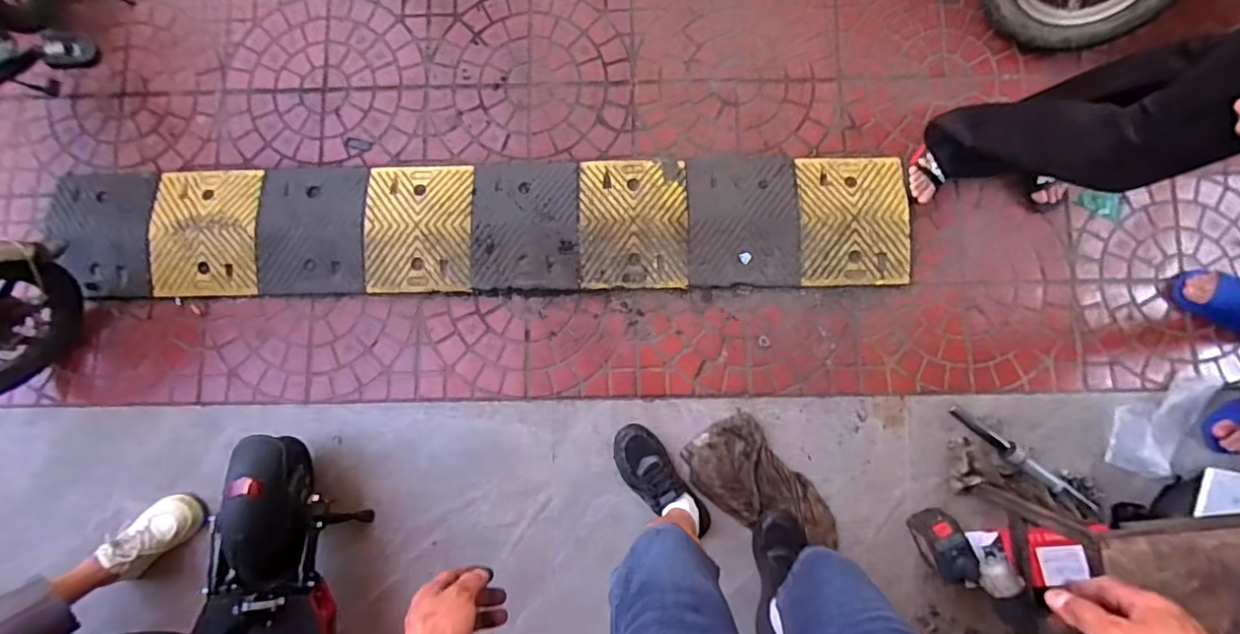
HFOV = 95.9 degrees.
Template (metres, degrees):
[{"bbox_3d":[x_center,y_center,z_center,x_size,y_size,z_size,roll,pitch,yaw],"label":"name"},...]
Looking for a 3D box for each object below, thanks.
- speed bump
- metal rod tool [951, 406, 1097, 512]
[{"bbox_3d":[-0.318,-0.207,1.273,1.879,0.051,0.299,-1,83,2],"label":"speed bump"},{"bbox_3d":[0.855,0.307,1.190,0.345,0.032,0.038,38,86,6],"label":"metal rod tool"}]

